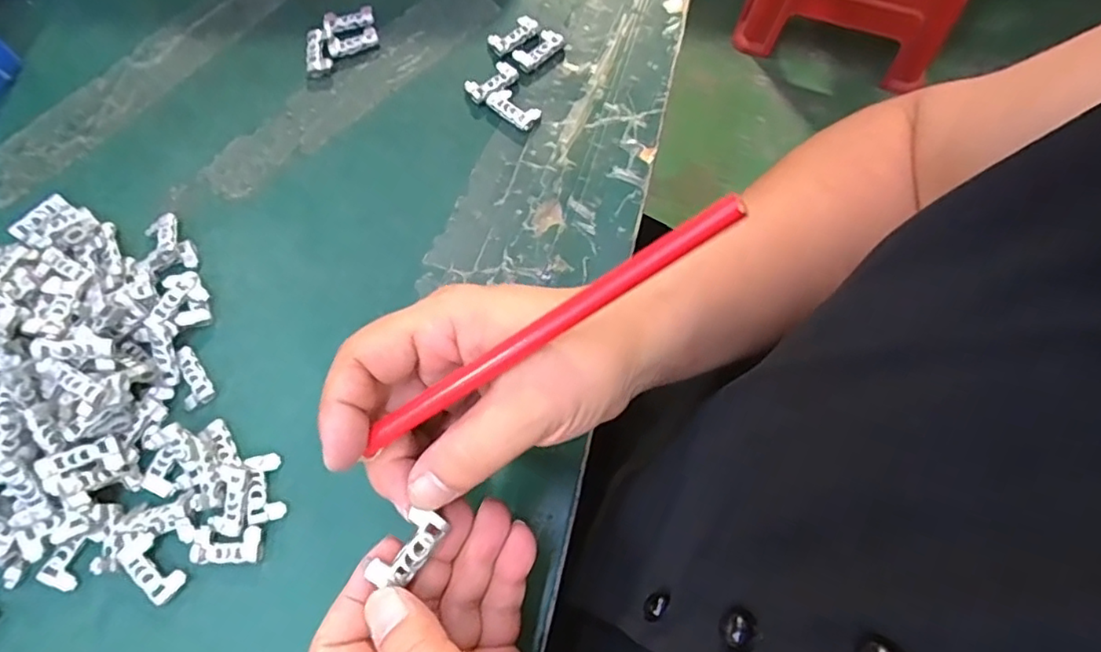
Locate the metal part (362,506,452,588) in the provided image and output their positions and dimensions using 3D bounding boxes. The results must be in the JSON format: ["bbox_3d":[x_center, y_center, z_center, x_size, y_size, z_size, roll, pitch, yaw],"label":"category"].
[{"bbox_3d":[-0.049,0.076,0.209,0.014,0.006,0.027,36,69,12],"label":"metal part"}]

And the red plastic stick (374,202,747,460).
[{"bbox_3d":[-0.003,0.002,0.200,0.145,0.006,0.008,-33,72,13],"label":"red plastic stick"}]

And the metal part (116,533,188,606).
[{"bbox_3d":[-0.176,0.107,0.268,0.016,0.007,0.030,-43,75,-14],"label":"metal part"}]

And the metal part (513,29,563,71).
[{"bbox_3d":[-0.007,-0.165,0.360,0.030,0.006,0.016,-43,75,-13],"label":"metal part"}]

